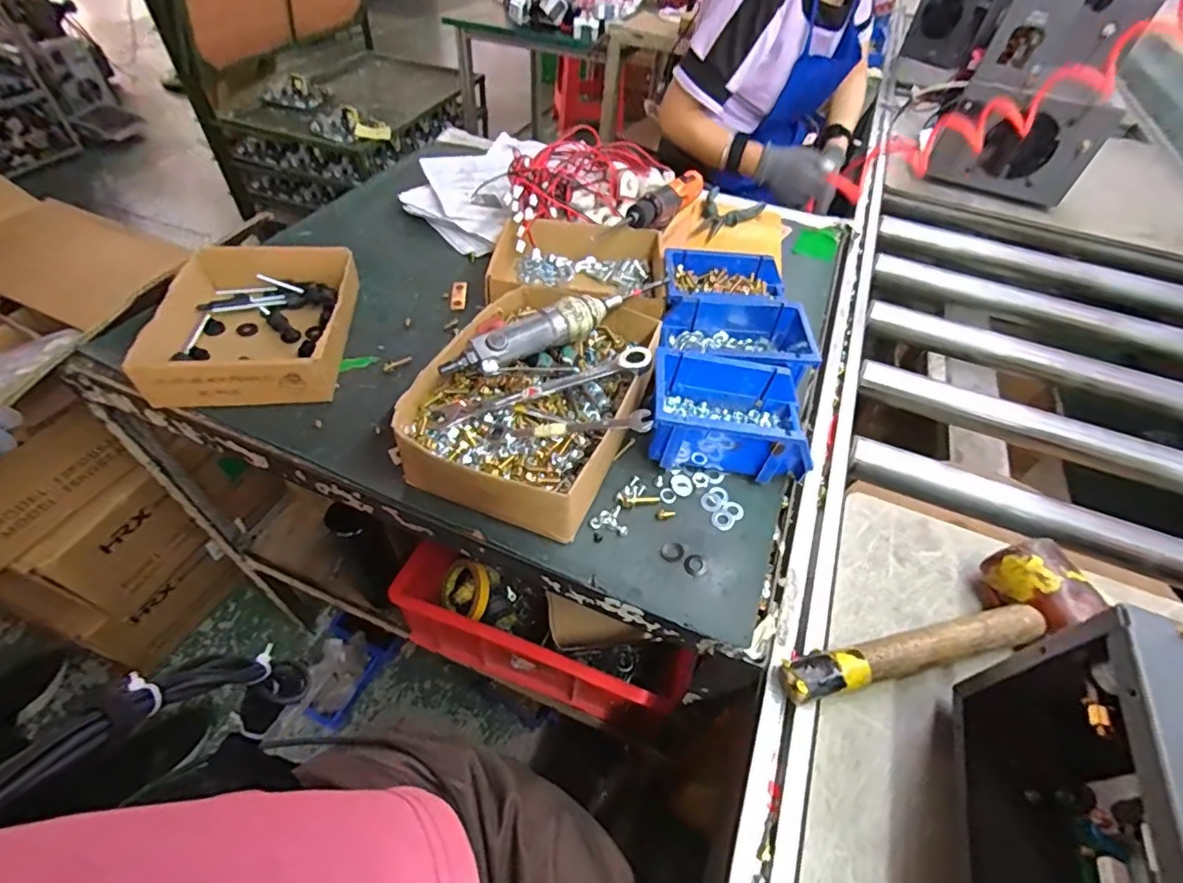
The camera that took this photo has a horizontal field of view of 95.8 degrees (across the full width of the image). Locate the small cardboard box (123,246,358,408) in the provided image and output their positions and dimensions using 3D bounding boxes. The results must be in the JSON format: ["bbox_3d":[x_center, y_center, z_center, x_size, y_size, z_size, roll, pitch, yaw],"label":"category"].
[{"bbox_3d":[-0.368,-0.130,0.591,0.185,0.063,0.222,-3,51,-8],"label":"small cardboard box"}]

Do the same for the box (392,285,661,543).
[{"bbox_3d":[-0.052,-0.056,0.542,0.195,0.077,0.281,19,51,10],"label":"box"}]

